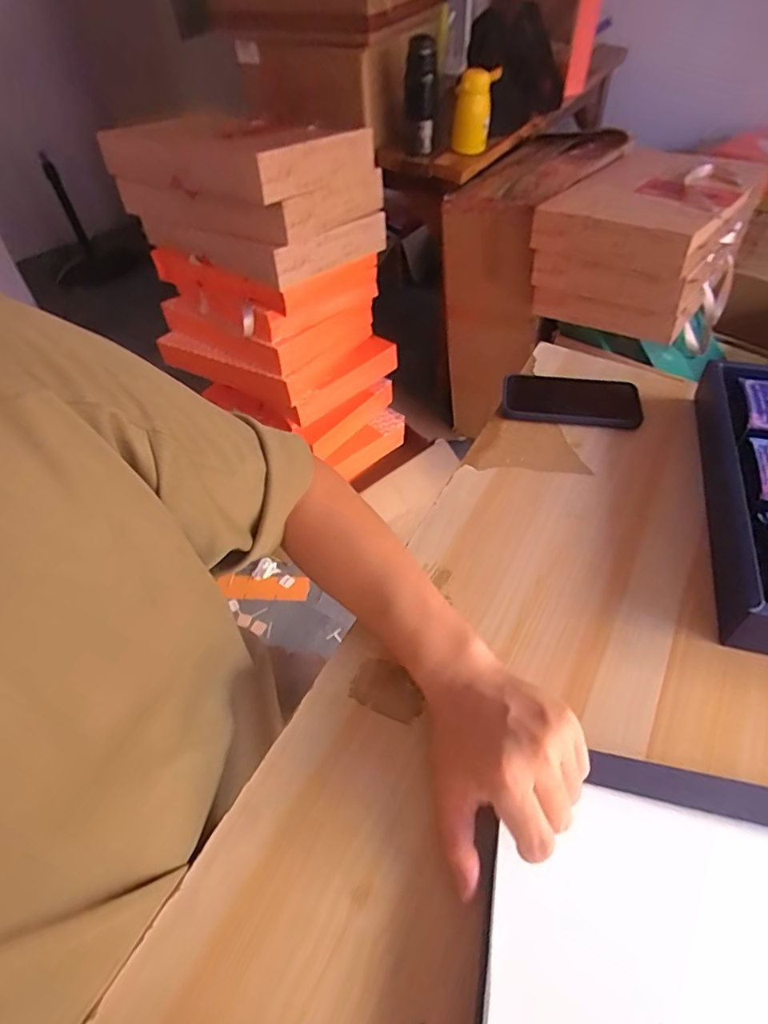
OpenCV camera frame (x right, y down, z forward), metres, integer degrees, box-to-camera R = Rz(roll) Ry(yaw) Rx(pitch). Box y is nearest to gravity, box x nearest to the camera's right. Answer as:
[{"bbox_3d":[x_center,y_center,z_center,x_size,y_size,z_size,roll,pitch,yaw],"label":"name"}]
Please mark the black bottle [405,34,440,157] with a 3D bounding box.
[{"bbox_3d":[0.079,-0.888,1.176,0.072,0.203,0.058,1,50,3],"label":"black bottle"}]

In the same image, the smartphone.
[{"bbox_3d":[0.228,-0.136,0.670,0.163,0.015,0.084,9,51,9],"label":"smartphone"}]

